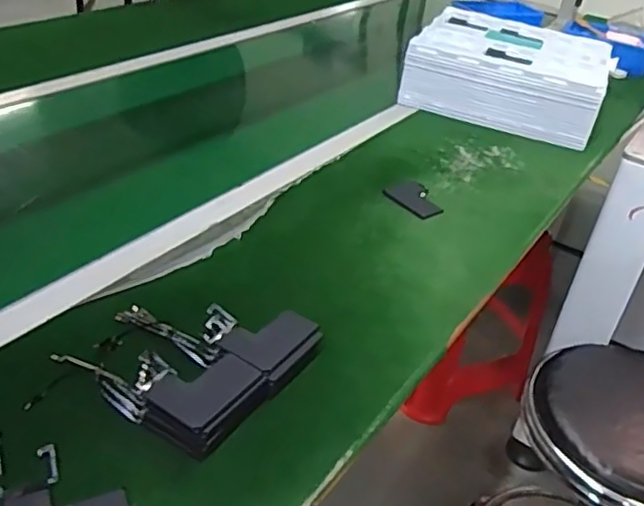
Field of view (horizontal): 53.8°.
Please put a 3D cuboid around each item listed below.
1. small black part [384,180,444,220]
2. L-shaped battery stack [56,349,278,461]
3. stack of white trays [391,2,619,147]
[{"bbox_3d":[0.125,-0.073,0.830,0.068,0.004,0.080,-21,44,-35],"label":"small black part"},{"bbox_3d":[-0.128,0.099,0.520,0.151,0.031,0.091,29,40,28],"label":"L-shaped battery stack"},{"bbox_3d":[0.339,-0.326,1.154,0.316,0.118,0.303,19,36,15],"label":"stack of white trays"}]

